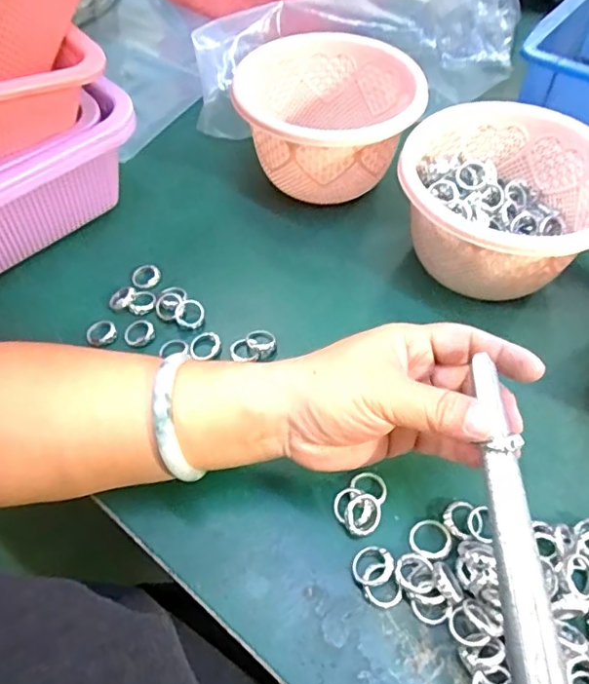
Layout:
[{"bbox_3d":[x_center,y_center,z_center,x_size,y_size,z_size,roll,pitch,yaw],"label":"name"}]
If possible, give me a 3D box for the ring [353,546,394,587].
[{"bbox_3d":[0.042,0.120,0.290,0.020,0.011,0.021,0,54,0],"label":"ring"}]

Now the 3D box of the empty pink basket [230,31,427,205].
[{"bbox_3d":[0.026,-0.181,0.462,0.141,0.092,0.145,-4,54,-3],"label":"empty pink basket"}]

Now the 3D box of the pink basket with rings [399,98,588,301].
[{"bbox_3d":[0.146,-0.094,0.399,0.145,0.089,0.143,4,54,2],"label":"pink basket with rings"}]

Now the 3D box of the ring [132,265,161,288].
[{"bbox_3d":[-0.113,-0.051,0.414,0.021,0.005,0.020,0,54,0],"label":"ring"}]

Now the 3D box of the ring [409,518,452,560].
[{"bbox_3d":[0.075,0.109,0.301,0.025,0.005,0.024,-5,37,4],"label":"ring"}]

